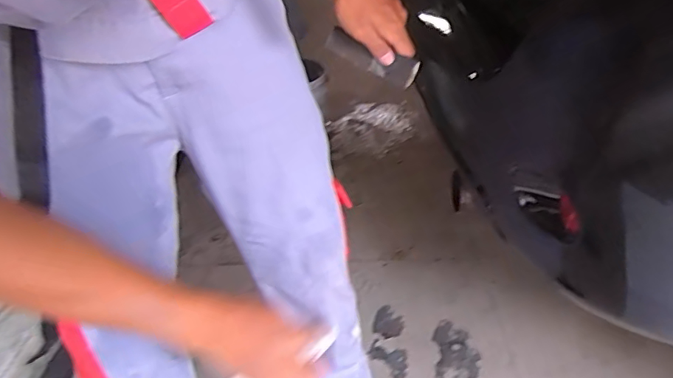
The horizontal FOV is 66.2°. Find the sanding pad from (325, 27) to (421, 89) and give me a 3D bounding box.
[{"bbox_3d":[0.043,-0.161,0.636,0.117,0.036,0.015,25,36,3],"label":"sanding pad"}]

